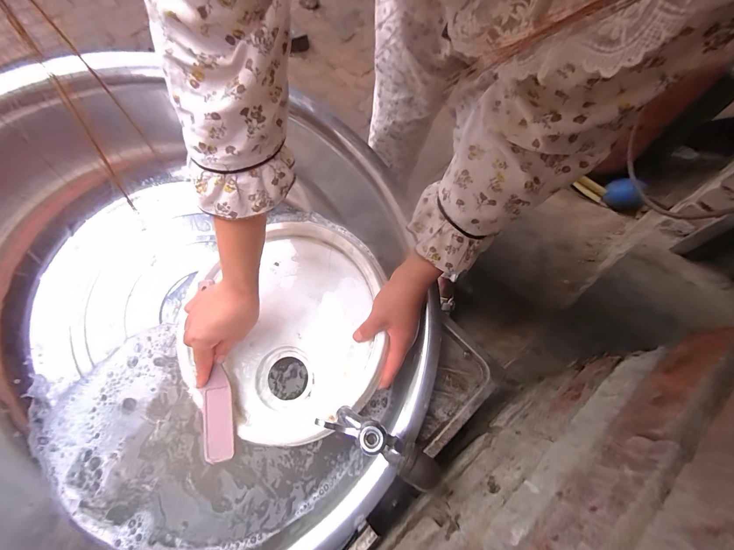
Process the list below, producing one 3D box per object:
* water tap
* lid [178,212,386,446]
[{"bbox_3d":[0.015,0.166,0.319,0.130,0.068,0.030,28,66,10],"label":"water tap"},{"bbox_3d":[-0.106,0.067,0.456,0.288,0.024,0.274,-2,78,9],"label":"lid"}]

